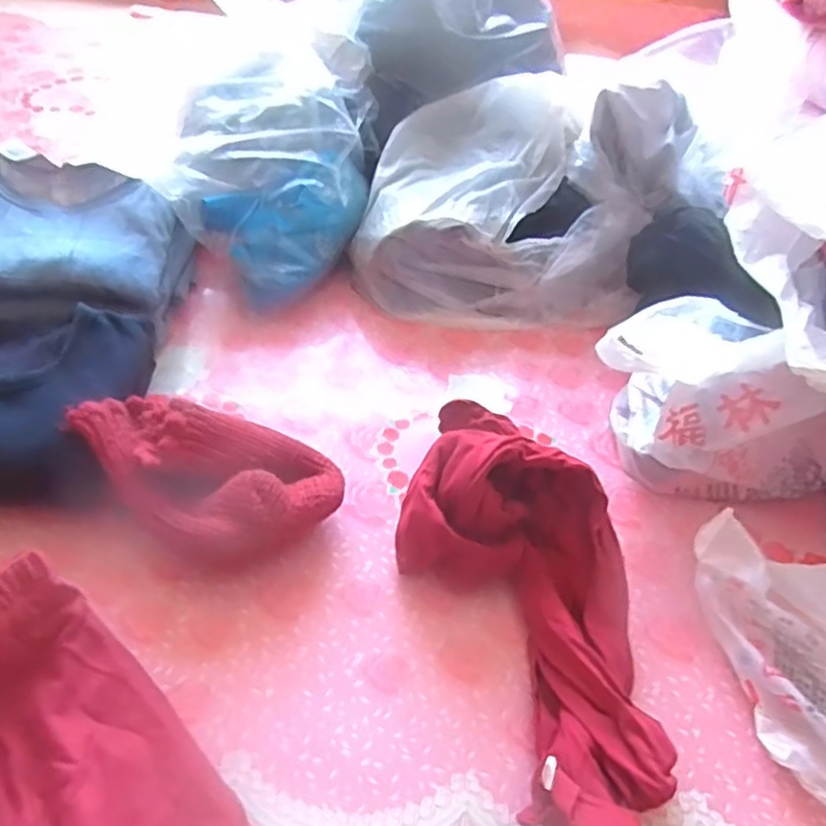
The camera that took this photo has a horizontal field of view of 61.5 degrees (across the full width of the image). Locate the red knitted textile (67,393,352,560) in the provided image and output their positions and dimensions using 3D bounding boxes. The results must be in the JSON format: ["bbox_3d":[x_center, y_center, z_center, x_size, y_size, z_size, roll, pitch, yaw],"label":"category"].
[{"bbox_3d":[-0.190,0.060,0.620,0.240,0.100,0.130,14,48,5],"label":"red knitted textile"}]

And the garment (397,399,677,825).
[{"bbox_3d":[0.115,0.180,0.534,0.176,0.100,0.401,-10,50,-16],"label":"garment"}]

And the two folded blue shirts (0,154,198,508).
[{"bbox_3d":[-0.420,-0.104,0.746,0.298,0.095,0.434,1,48,-7],"label":"two folded blue shirts"}]

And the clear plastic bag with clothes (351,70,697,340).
[{"bbox_3d":[0.142,-0.272,0.896,0.400,0.195,0.276,9,48,0],"label":"clear plastic bag with clothes"}]

